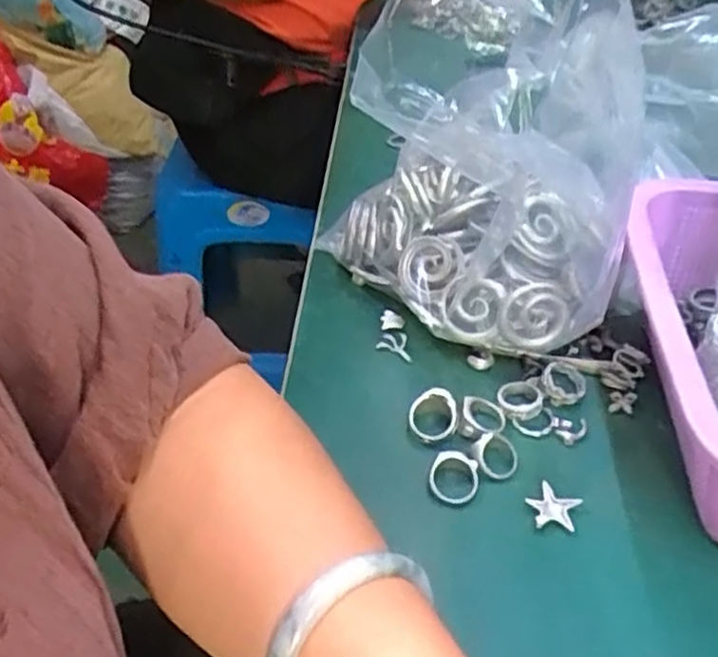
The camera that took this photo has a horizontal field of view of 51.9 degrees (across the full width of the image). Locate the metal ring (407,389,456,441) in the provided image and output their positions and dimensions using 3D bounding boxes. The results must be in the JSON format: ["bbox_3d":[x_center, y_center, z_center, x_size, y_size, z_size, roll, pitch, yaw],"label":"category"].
[{"bbox_3d":[0.037,0.044,0.375,0.026,0.010,0.026,2,79,12],"label":"metal ring"}]

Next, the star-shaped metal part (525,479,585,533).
[{"bbox_3d":[0.089,0.082,0.339,0.023,0.005,0.020,12,42,16],"label":"star-shaped metal part"}]

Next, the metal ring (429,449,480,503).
[{"bbox_3d":[0.045,0.071,0.350,0.023,0.005,0.025,2,60,-3],"label":"metal ring"}]

